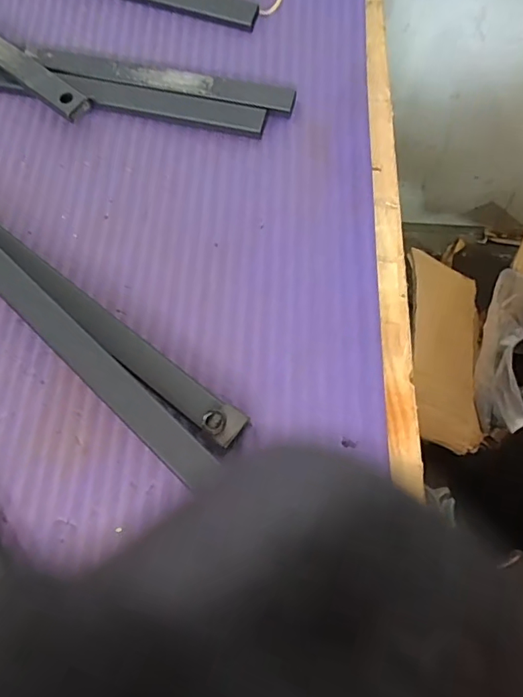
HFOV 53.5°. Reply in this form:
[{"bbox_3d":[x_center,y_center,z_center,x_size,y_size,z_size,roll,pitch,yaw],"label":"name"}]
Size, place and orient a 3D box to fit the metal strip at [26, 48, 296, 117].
[{"bbox_3d":[-0.075,-0.201,0.390,0.202,0.010,0.022,12,67,8],"label":"metal strip"}]

